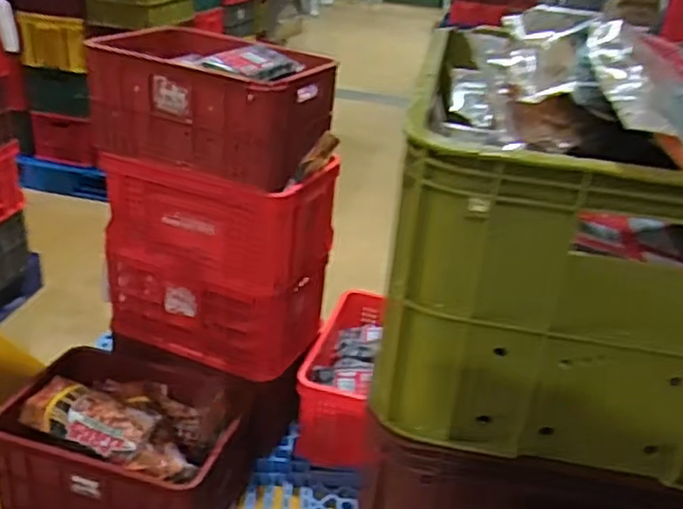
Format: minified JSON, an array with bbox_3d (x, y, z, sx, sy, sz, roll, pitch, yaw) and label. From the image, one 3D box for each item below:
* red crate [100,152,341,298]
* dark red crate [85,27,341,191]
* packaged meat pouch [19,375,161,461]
[{"bbox_3d":[-0.298,-0.111,1.710,0.488,0.261,0.293,17,29,19],"label":"red crate"},{"bbox_3d":[-0.313,-0.367,1.657,0.546,0.231,0.324,17,29,19],"label":"dark red crate"},{"bbox_3d":[-0.558,0.362,1.533,0.303,0.050,0.124,17,29,19],"label":"packaged meat pouch"}]

